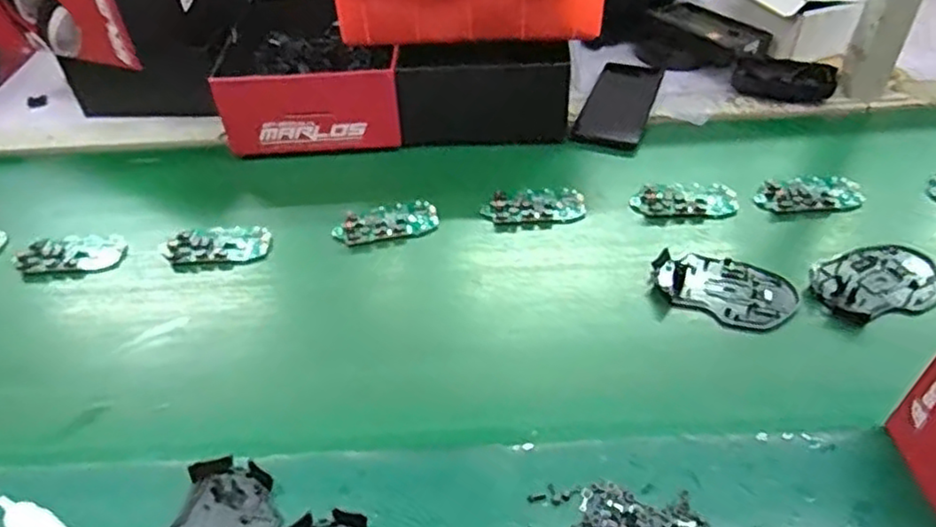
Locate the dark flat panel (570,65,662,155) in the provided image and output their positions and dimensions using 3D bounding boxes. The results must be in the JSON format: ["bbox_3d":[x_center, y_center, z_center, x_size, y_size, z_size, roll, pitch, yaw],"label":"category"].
[{"bbox_3d":[0.177,-0.188,0.769,0.073,0.007,0.177,15,47,17],"label":"dark flat panel"}]

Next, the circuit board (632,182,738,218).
[{"bbox_3d":[0.210,-0.060,0.646,0.098,0.020,0.040,-2,45,1],"label":"circuit board"}]

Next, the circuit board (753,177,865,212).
[{"bbox_3d":[0.330,-0.067,0.644,0.096,0.012,0.047,1,45,4],"label":"circuit board"}]

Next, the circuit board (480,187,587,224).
[{"bbox_3d":[0.065,-0.056,0.648,0.097,0.016,0.040,-6,45,-3],"label":"circuit board"}]

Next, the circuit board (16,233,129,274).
[{"bbox_3d":[-0.370,-0.010,0.626,0.091,0.013,0.047,-9,45,-6],"label":"circuit board"}]

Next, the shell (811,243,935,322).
[{"bbox_3d":[0.350,0.014,0.562,0.107,0.009,0.072,-19,47,-15],"label":"shell"}]

